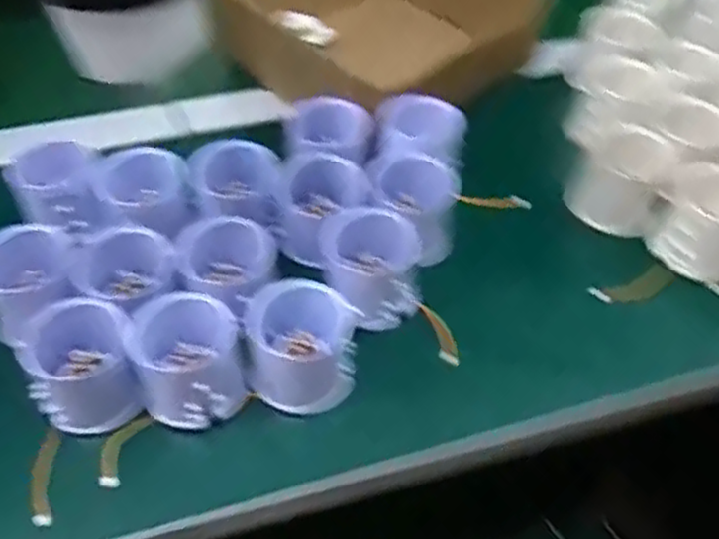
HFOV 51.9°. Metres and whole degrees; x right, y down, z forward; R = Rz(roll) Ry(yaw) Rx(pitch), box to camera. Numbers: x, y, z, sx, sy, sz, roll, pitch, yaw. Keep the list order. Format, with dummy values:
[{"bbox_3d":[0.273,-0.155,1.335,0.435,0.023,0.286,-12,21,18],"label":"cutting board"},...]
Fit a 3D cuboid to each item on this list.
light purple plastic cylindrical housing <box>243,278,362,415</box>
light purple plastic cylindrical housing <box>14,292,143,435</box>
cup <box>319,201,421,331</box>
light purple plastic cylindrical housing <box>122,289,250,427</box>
[{"bbox_3d":[-0.033,0.043,0.414,0.059,0.045,0.058,1,49,-1],"label":"light purple plastic cylindrical housing"},{"bbox_3d":[-0.150,0.054,0.402,0.056,0.060,0.054,1,49,-1],"label":"light purple plastic cylindrical housing"},{"bbox_3d":[0.007,-0.001,0.450,0.056,0.054,0.056,1,49,-1],"label":"cup"},{"bbox_3d":[-0.094,0.048,0.404,0.055,0.051,0.058,1,49,-1],"label":"light purple plastic cylindrical housing"}]

